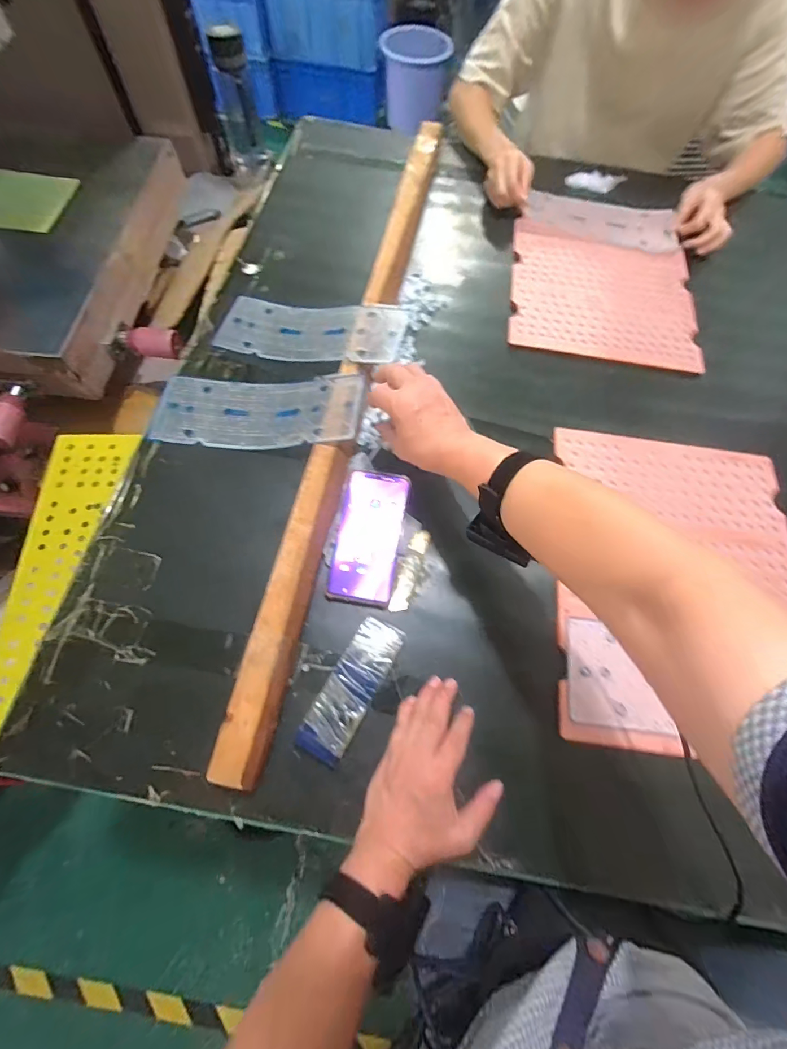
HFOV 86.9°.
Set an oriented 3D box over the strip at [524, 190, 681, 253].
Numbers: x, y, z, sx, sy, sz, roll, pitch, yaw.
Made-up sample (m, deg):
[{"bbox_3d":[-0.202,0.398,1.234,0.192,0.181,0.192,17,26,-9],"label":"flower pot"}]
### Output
[{"bbox_3d":[0.365,-0.534,0.730,0.253,0.010,0.089,14,76,2],"label":"strip"}]

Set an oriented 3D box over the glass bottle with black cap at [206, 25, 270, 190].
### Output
[{"bbox_3d":[-0.327,-0.878,0.886,0.074,0.236,0.074,4,67,-2],"label":"glass bottle with black cap"}]

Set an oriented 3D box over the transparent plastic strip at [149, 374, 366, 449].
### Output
[{"bbox_3d":[-0.176,-0.149,0.548,0.272,0.021,0.108,1,67,7],"label":"transparent plastic strip"}]

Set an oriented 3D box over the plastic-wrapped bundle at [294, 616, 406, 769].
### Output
[{"bbox_3d":[-0.042,0.168,0.431,0.048,0.020,0.143,28,69,9],"label":"plastic-wrapped bundle"}]

